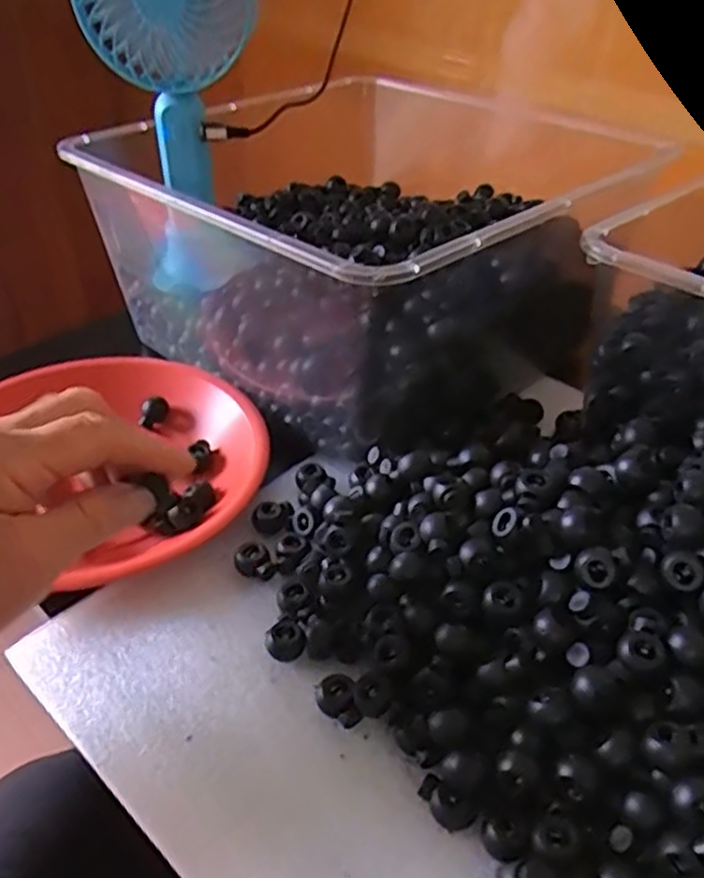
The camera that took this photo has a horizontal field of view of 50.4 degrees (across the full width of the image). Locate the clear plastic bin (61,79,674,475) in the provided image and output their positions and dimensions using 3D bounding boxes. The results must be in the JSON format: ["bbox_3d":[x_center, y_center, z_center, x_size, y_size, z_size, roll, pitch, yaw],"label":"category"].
[{"bbox_3d":[0.016,-0.142,0.523,0.308,0.135,0.299,-28,48,-31],"label":"clear plastic bin"}]

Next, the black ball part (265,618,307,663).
[{"bbox_3d":[-0.030,0.092,0.341,0.016,0.011,0.016,1,39,-1],"label":"black ball part"}]

